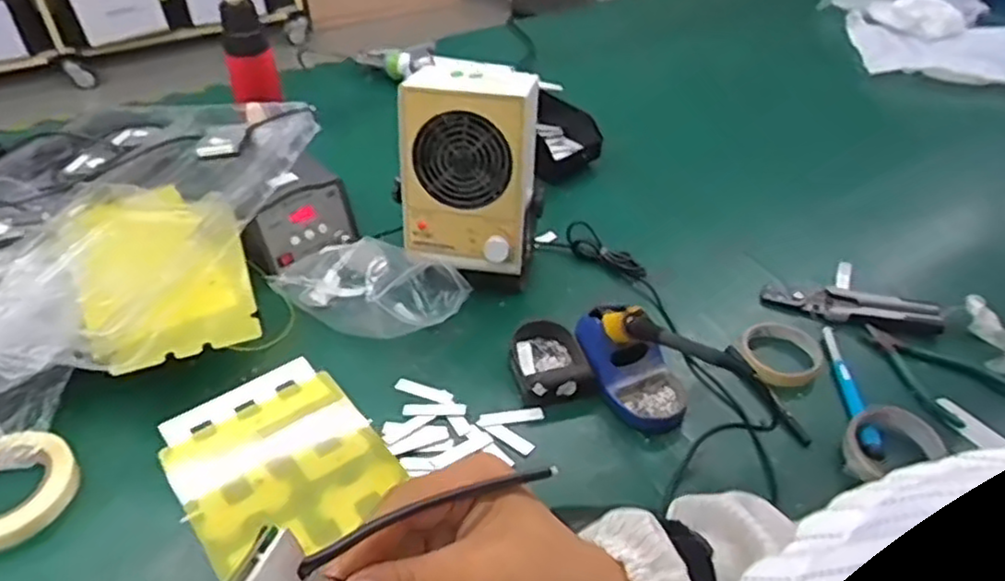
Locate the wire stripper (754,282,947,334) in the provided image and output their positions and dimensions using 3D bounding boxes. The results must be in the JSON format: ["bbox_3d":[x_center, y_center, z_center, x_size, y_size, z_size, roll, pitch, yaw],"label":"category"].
[{"bbox_3d":[0.414,0.019,0.841,0.196,0.021,0.049,12,43,13],"label":"wire stripper"}]

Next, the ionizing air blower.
[{"bbox_3d":[-0.037,-0.123,0.830,0.158,0.243,0.129,1,42,1],"label":"ionizing air blower"}]

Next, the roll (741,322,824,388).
[{"bbox_3d":[0.311,0.070,0.786,0.084,0.014,0.089,0,42,0],"label":"roll"}]

